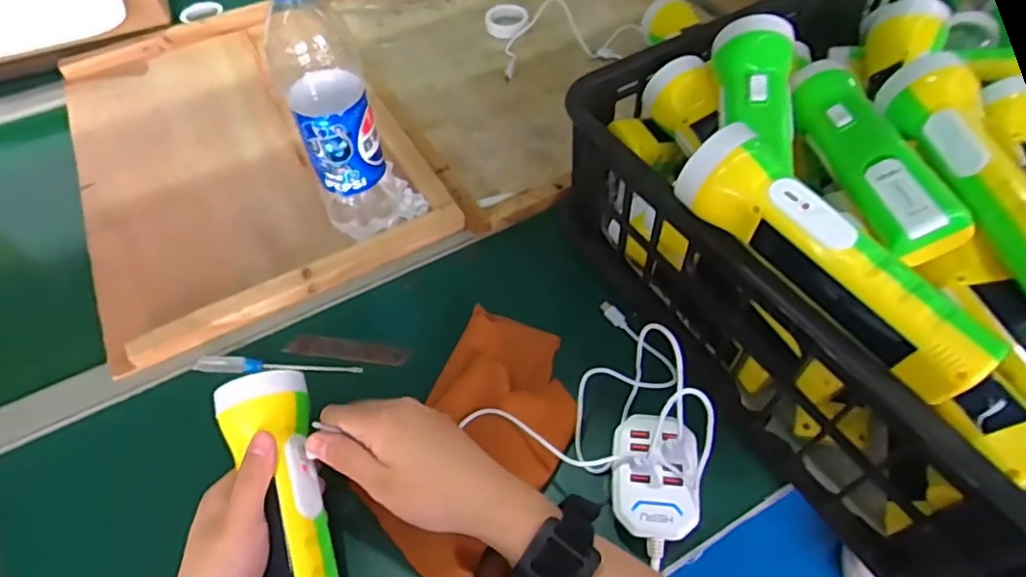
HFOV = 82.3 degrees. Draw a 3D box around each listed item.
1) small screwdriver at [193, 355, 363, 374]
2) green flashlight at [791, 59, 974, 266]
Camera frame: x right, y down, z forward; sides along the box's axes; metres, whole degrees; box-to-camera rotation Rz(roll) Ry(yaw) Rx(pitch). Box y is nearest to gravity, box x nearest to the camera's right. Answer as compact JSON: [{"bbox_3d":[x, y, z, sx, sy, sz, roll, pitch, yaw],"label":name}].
[{"bbox_3d":[-0.183,0.062,0.456,0.128,0.011,0.013,2,54,4],"label":"small screwdriver"},{"bbox_3d":[0.220,-0.090,0.370,0.035,0.032,0.167,-7,52,-1],"label":"green flashlight"}]

